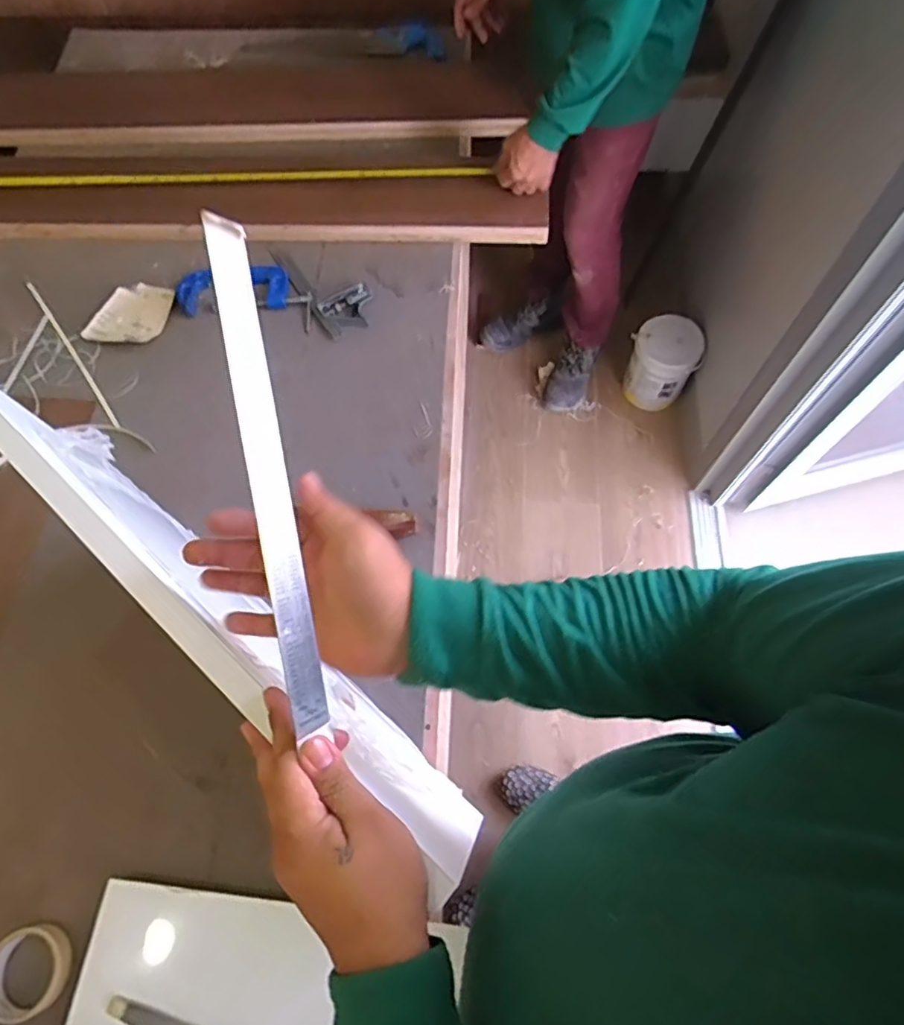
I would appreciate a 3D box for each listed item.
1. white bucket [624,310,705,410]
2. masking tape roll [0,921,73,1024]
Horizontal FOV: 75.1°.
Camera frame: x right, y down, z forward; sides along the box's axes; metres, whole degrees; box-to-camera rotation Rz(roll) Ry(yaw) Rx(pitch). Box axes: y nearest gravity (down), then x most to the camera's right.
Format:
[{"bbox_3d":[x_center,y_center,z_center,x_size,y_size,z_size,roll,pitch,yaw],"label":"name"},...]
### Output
[{"bbox_3d":[0.562,-0.399,1.597,0.154,0.232,0.171,-42,70,-15],"label":"white bucket"},{"bbox_3d":[-0.496,0.537,0.691,0.095,0.042,0.091,-1,66,2],"label":"masking tape roll"}]

